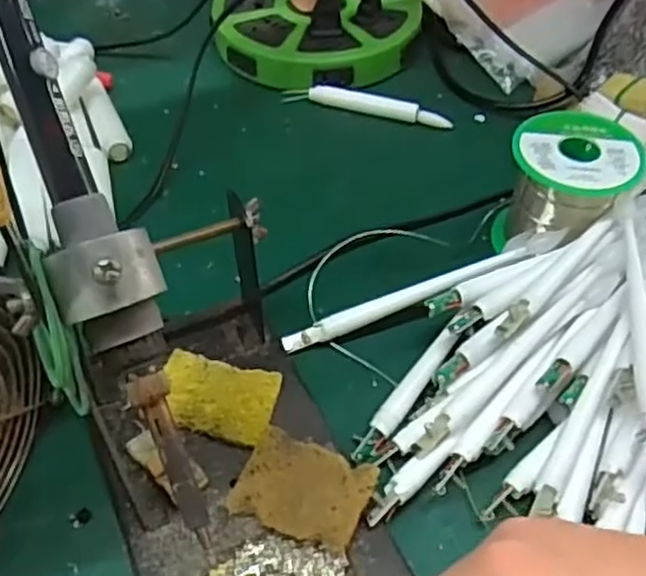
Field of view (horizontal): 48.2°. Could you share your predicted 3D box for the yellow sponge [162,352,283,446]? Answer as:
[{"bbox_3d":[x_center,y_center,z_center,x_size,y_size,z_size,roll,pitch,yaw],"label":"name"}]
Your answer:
[{"bbox_3d":[-0.051,0.051,0.341,0.055,0.004,0.039,11,50,8],"label":"yellow sponge"}]

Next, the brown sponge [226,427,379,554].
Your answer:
[{"bbox_3d":[-0.008,0.085,0.307,0.055,0.010,0.039,17,51,13],"label":"brown sponge"}]

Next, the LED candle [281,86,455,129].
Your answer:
[{"bbox_3d":[0.031,-0.130,0.513,0.121,0.011,0.012,13,50,10],"label":"LED candle"}]

